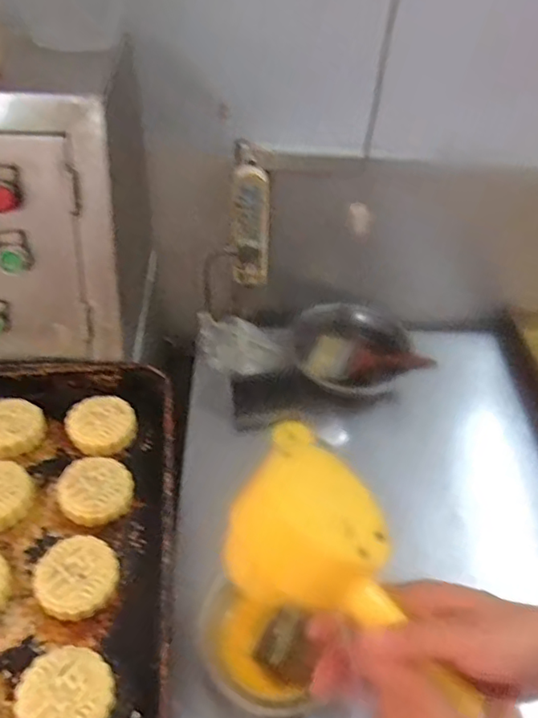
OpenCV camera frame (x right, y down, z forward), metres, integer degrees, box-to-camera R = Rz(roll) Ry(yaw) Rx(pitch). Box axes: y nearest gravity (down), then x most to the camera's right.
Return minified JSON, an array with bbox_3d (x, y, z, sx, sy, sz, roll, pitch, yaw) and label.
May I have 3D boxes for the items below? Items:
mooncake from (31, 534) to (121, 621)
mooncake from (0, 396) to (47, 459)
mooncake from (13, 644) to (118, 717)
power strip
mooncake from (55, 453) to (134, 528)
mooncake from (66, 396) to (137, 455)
[{"bbox_3d":[-0.166,0.191,0.499,0.067,0.030,0.063,2,45,-2],"label":"mooncake"},{"bbox_3d":[-0.274,0.070,0.603,0.071,0.026,0.062,-21,50,-24],"label":"mooncake"},{"bbox_3d":[-0.154,0.260,0.440,0.072,0.029,0.066,20,47,15],"label":"mooncake"},{"bbox_3d":[-0.029,-0.199,0.888,0.060,0.186,0.032,3,45,-2],"label":"power strip"},{"bbox_3d":[-0.170,0.128,0.560,0.072,0.030,0.072,2,45,-2],"label":"mooncake"},{"bbox_3d":[-0.179,0.070,0.614,0.069,0.023,0.063,2,45,-2],"label":"mooncake"}]

